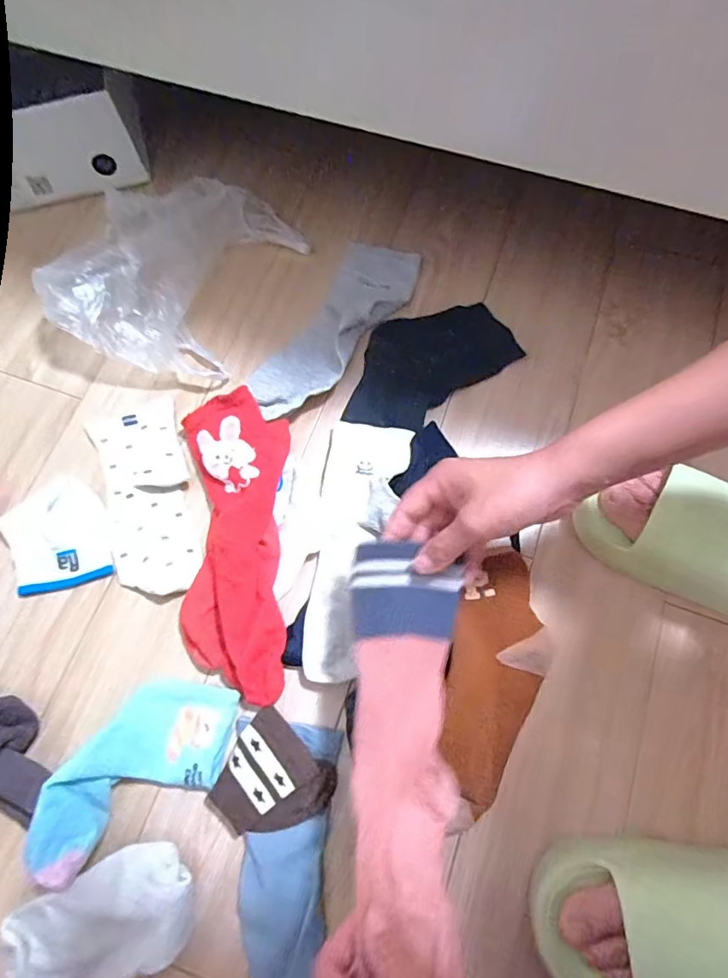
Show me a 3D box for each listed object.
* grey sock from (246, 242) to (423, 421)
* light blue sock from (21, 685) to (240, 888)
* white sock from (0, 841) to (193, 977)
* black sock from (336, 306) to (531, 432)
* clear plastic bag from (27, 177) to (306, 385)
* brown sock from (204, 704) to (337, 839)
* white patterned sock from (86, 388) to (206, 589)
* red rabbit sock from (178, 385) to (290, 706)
[{"bbox_3d":[-0.030,-0.173,0.539,0.087,0.022,0.241,29,75,10],"label":"grey sock"},{"bbox_3d":[-0.181,0.217,0.402,0.160,0.065,0.098,-27,73,-8],"label":"light blue sock"},{"bbox_3d":[-0.199,0.332,0.382,0.137,0.043,0.080,-24,73,-7],"label":"white sock"},{"bbox_3d":[0.063,-0.136,0.540,0.195,0.010,0.109,-36,83,-7],"label":"black sock"},{"bbox_3d":[-0.205,-0.239,0.542,0.231,0.067,0.235,14,73,5],"label":"clear plastic bag"},{"bbox_3d":[-0.081,0.245,0.415,0.085,0.020,0.090,39,76,12],"label":"brown sock"},{"bbox_3d":[-0.217,-0.003,0.496,0.083,0.014,0.215,-16,72,-4],"label":"white patterned sock"},{"bbox_3d":[-0.120,0.042,0.462,0.101,0.048,0.282,-4,72,-1],"label":"red rabbit sock"}]

